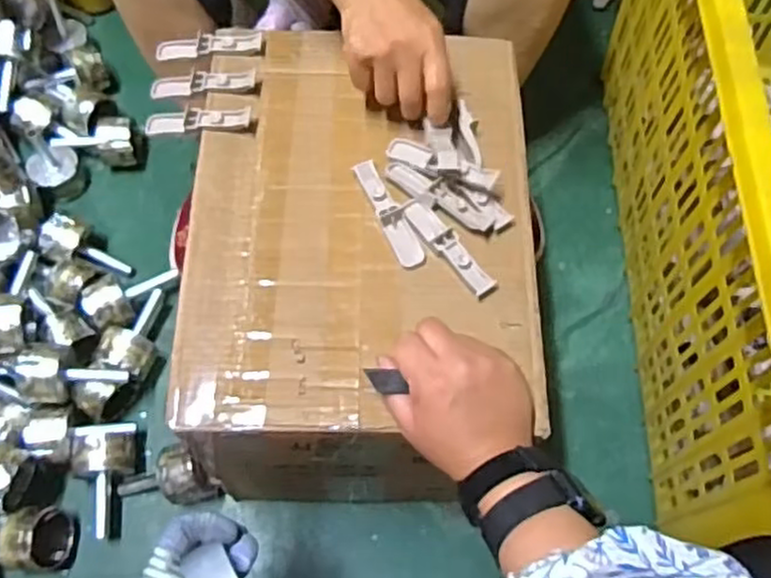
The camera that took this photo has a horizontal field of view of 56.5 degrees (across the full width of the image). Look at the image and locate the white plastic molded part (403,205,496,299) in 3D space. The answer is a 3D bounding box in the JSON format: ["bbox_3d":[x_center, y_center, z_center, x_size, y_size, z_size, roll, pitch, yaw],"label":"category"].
[{"bbox_3d":[0.052,-0.033,0.568,0.023,0.009,0.094,-36,72,-17],"label":"white plastic molded part"}]

